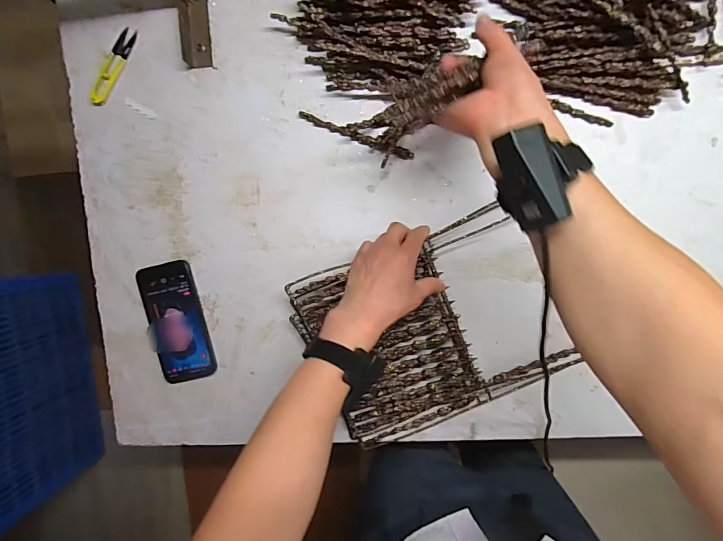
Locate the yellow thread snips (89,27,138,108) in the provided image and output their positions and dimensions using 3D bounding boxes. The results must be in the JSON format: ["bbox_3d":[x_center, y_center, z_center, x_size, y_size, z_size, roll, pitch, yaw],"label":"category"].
[{"bbox_3d":[-0.333,-0.272,0.538,0.027,0.007,0.106,33,99,0],"label":"yellow thread snips"}]

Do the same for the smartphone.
[{"bbox_3d":[-0.261,0.073,0.572,0.079,0.015,0.169,-14,96,7],"label":"smartphone"}]

